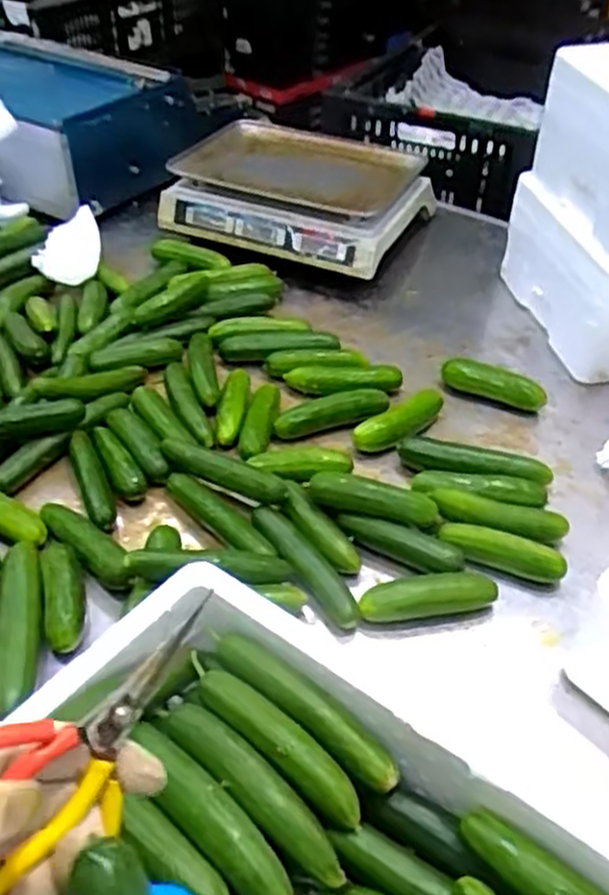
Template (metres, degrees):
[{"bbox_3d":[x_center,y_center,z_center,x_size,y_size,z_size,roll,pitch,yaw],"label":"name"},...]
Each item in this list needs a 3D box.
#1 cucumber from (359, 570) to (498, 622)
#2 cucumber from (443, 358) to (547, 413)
[{"bbox_3d":[0.110,0.131,0.688,0.123,0.028,0.033,-7,43,-10],"label":"cucumber"},{"bbox_3d":[0.229,-0.074,0.931,0.128,0.038,0.033,15,44,13],"label":"cucumber"}]

